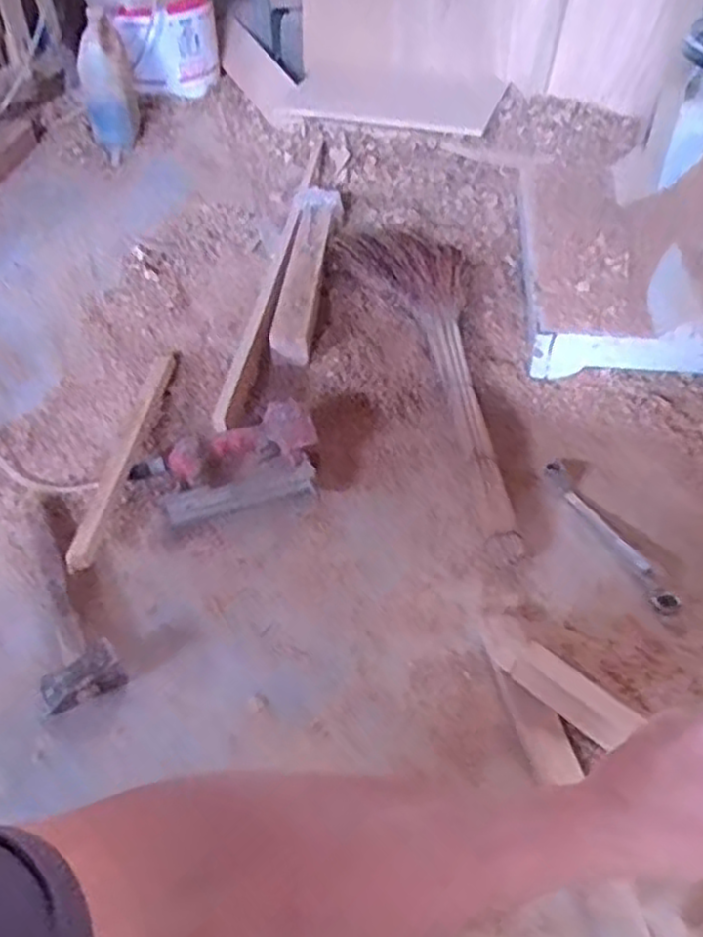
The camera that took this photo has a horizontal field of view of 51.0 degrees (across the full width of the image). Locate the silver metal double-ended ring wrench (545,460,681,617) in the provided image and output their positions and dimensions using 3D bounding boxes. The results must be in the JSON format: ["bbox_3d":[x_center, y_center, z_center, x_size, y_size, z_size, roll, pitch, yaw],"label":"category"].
[{"bbox_3d":[0.328,0.080,0.944,0.034,0.011,0.260,-15,46,-15],"label":"silver metal double-ended ring wrench"}]

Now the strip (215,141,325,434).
[{"bbox_3d":[-0.140,-0.391,1.400,0.038,0.039,0.966,4,45,5],"label":"strip"}]

